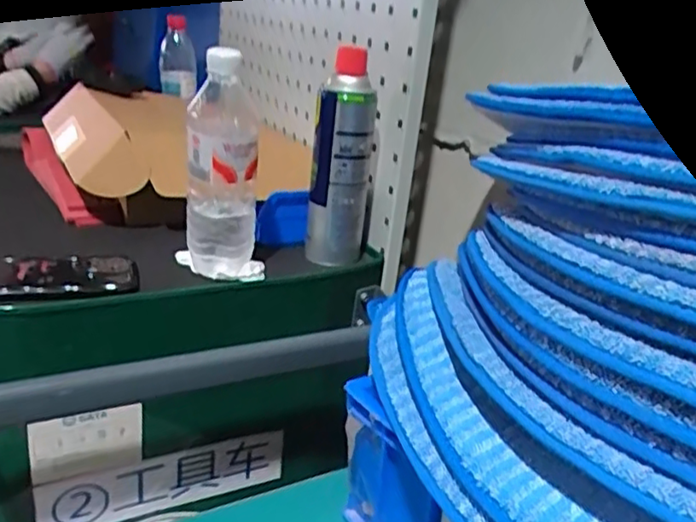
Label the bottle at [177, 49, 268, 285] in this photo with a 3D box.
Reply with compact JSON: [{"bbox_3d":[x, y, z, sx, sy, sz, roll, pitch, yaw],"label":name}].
[{"bbox_3d":[-0.125,-0.092,0.636,0.069,0.215,0.073,-4,24,-22],"label":"bottle"}]

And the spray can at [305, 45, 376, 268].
[{"bbox_3d":[-0.004,-0.114,0.710,0.064,0.227,0.072,6,22,1],"label":"spray can"}]

